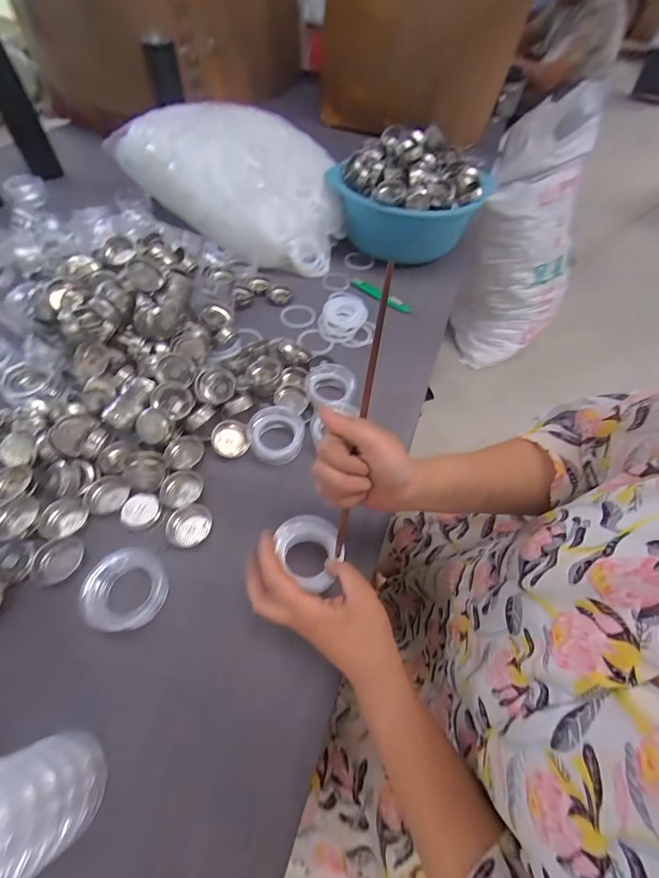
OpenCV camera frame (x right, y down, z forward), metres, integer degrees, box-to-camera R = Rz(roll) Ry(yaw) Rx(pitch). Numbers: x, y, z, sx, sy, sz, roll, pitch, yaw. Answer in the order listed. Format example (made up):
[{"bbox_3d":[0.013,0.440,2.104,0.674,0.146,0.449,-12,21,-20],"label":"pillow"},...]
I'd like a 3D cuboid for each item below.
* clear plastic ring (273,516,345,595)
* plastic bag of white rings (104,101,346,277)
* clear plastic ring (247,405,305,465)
[{"bbox_3d":[-0.017,0.107,0.338,0.058,0.015,0.070,-15,59,-12],"label":"clear plastic ring"},{"bbox_3d":[-0.183,-0.519,0.693,0.484,0.166,0.234,31,61,17],"label":"plastic bag of white rings"},{"bbox_3d":[-0.067,-0.004,0.444,0.067,0.019,0.068,6,75,-11],"label":"clear plastic ring"}]

